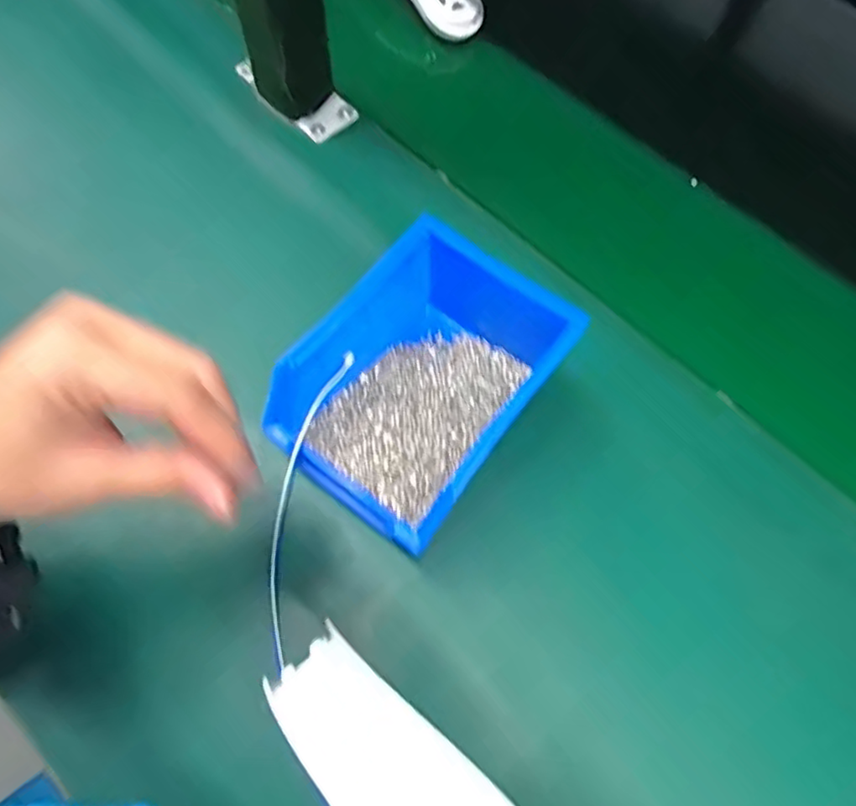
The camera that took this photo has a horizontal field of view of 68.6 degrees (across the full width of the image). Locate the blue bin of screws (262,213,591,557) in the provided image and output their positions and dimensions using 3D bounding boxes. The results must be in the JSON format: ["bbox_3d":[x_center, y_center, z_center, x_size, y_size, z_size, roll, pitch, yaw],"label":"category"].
[{"bbox_3d":[-0.001,-0.010,0.341,0.106,0.074,0.151,36,71,13],"label":"blue bin of screws"}]

